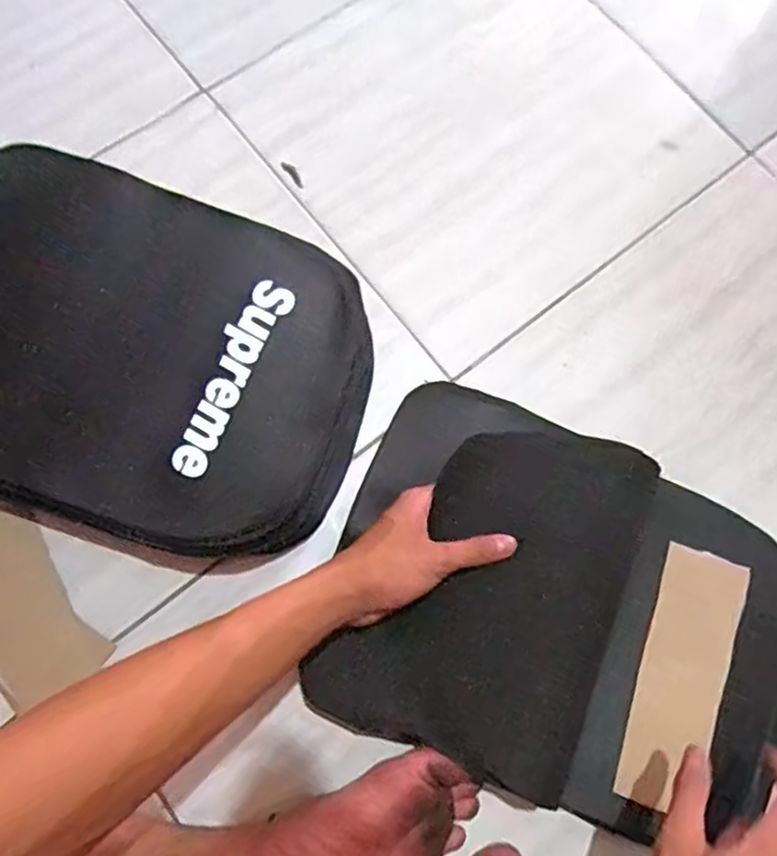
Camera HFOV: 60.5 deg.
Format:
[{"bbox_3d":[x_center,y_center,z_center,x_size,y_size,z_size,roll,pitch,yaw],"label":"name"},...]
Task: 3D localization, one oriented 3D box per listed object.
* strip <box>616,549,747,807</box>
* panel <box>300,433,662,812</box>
[{"bbox_3d":[0.224,0.189,0.507,0.061,0.006,0.188,17,78,12],"label":"strip"},{"bbox_3d":[0.078,0.122,0.515,0.197,0.037,0.264,20,77,4],"label":"panel"}]

